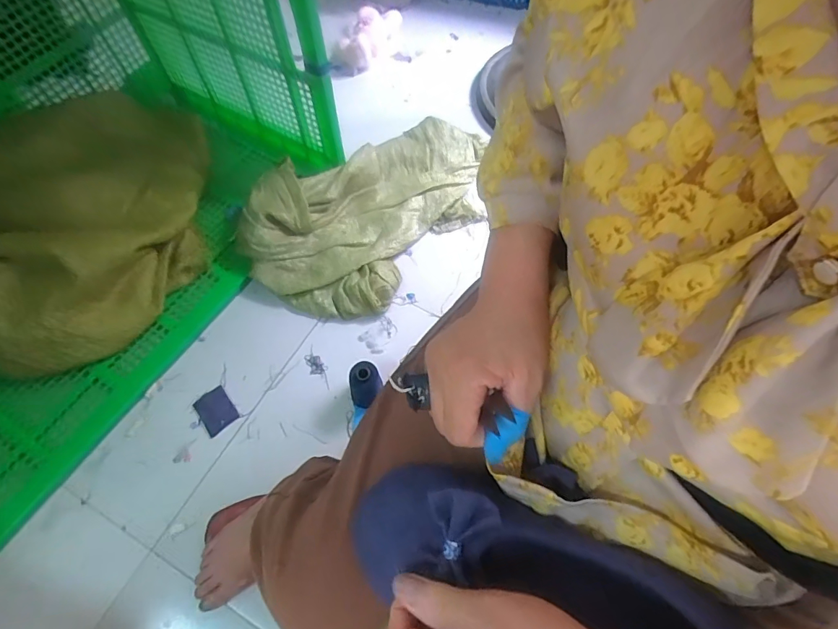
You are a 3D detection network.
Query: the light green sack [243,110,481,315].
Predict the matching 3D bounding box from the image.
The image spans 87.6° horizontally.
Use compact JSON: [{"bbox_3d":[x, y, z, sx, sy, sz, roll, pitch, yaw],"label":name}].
[{"bbox_3d":[-0.085,-0.244,0.978,0.340,0.127,0.601,42,70,16],"label":"light green sack"}]

